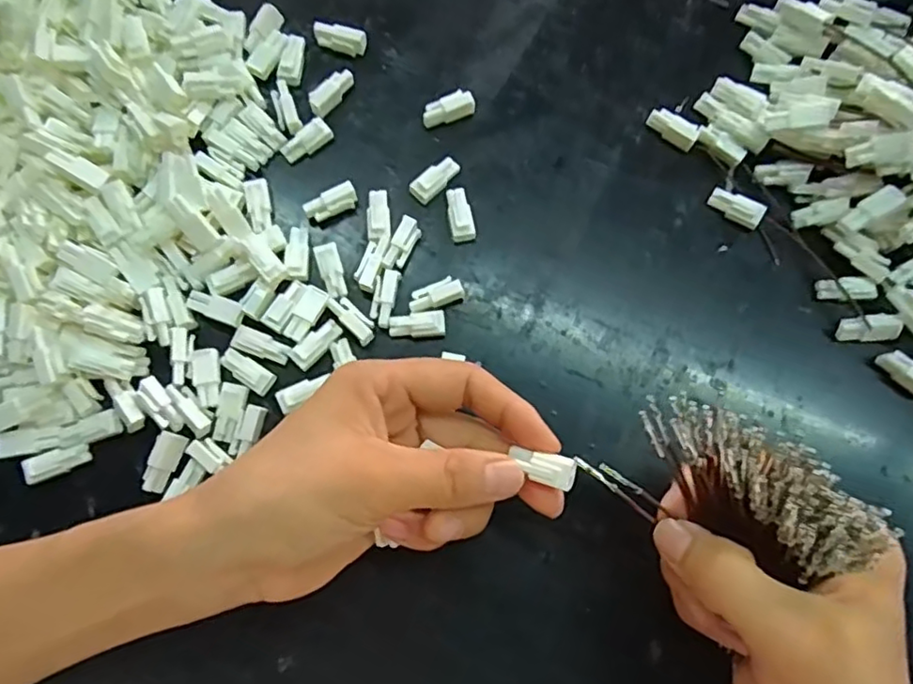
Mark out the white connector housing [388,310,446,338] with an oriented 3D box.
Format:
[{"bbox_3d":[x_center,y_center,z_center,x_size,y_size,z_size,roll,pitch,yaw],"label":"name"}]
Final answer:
[{"bbox_3d":[-0.018,-0.008,0.280,0.025,0.009,0.011,-3,78,-2],"label":"white connector housing"}]

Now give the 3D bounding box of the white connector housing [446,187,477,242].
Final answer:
[{"bbox_3d":[0.001,-0.060,0.292,0.012,0.010,0.026,-15,78,-4],"label":"white connector housing"}]

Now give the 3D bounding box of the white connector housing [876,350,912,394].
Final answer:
[{"bbox_3d":[0.203,0.013,0.278,0.011,0.008,0.026,-42,68,-9],"label":"white connector housing"}]

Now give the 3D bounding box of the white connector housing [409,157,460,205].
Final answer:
[{"bbox_3d":[-0.010,-0.077,0.296,0.011,0.008,0.026,42,80,8],"label":"white connector housing"}]

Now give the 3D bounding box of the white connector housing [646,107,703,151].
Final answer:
[{"bbox_3d":[0.106,-0.104,0.305,0.025,0.009,0.011,41,80,7],"label":"white connector housing"}]

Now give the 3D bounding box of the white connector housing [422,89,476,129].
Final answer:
[{"bbox_3d":[-0.004,-0.113,0.303,0.026,0.011,0.010,-24,79,-6],"label":"white connector housing"}]

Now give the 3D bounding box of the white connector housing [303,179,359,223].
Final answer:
[{"bbox_3d":[-0.058,-0.064,0.289,0.025,0.012,0.009,-29,80,-7],"label":"white connector housing"}]

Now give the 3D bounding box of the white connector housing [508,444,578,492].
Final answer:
[{"bbox_3d":[0.032,0.045,0.225,0.023,0.006,0.011,17,77,15],"label":"white connector housing"}]

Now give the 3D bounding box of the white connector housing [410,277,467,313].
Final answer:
[{"bbox_3d":[-0.009,-0.021,0.282,0.025,0.011,0.010,-20,79,-6],"label":"white connector housing"}]

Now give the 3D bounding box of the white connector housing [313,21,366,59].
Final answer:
[{"bbox_3d":[-0.058,-0.151,0.310,0.025,0.008,0.010,8,77,0],"label":"white connector housing"}]

